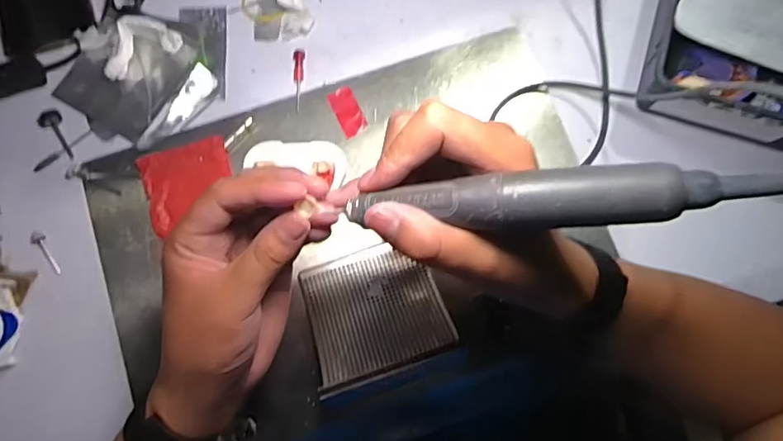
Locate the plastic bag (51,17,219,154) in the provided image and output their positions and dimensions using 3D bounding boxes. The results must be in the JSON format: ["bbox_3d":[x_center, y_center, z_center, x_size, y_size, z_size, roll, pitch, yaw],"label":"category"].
[{"bbox_3d":[-0.221,-0.126,0.430,0.113,0.029,0.113,-43,82,-7],"label":"plastic bag"}]

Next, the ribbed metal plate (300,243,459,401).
[{"bbox_3d":[-0.015,0.067,0.391,0.102,0.015,0.098,-21,63,-9],"label":"ribbed metal plate"}]

